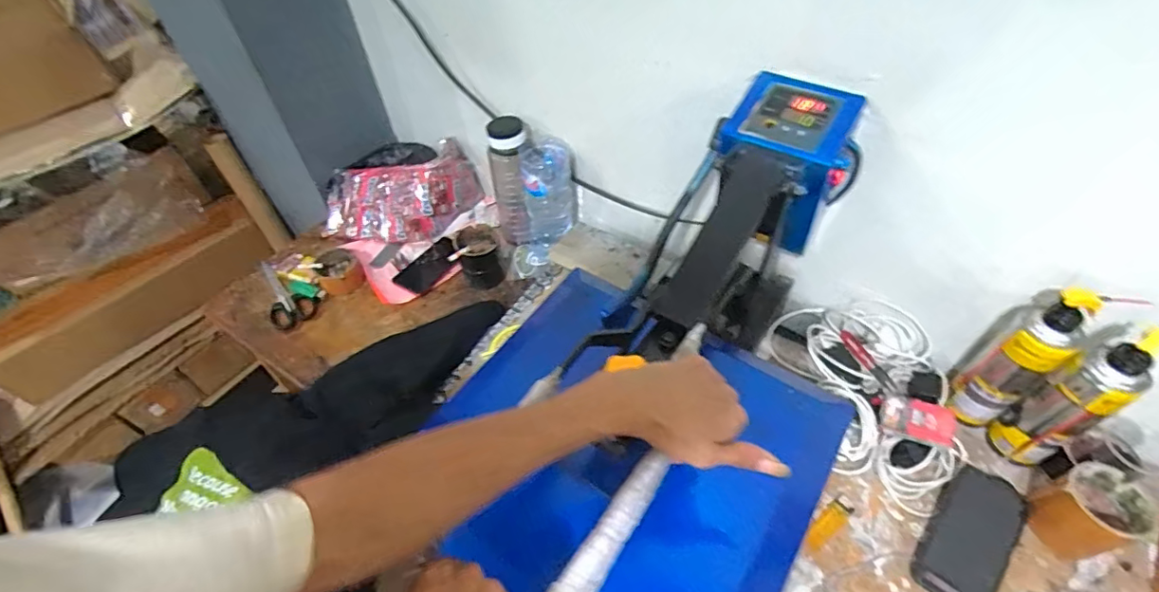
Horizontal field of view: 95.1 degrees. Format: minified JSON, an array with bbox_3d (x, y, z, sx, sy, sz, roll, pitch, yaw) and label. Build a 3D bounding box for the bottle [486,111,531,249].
[{"bbox_3d":[-0.125,-0.199,0.984,0.070,0.248,0.073,-9,50,-5],"label":"bottle"}]

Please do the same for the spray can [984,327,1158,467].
[{"bbox_3d":[0.582,0.125,0.627,0.057,0.236,0.062,-1,50,1],"label":"spray can"}]

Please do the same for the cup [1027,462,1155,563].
[{"bbox_3d":[0.603,0.258,0.632,0.091,0.081,0.087,-16,51,-11],"label":"cup"}]

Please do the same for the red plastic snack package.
[{"bbox_3d":[-0.367,-0.202,1.076,0.328,0.135,0.161,-12,50,-8],"label":"red plastic snack package"}]

